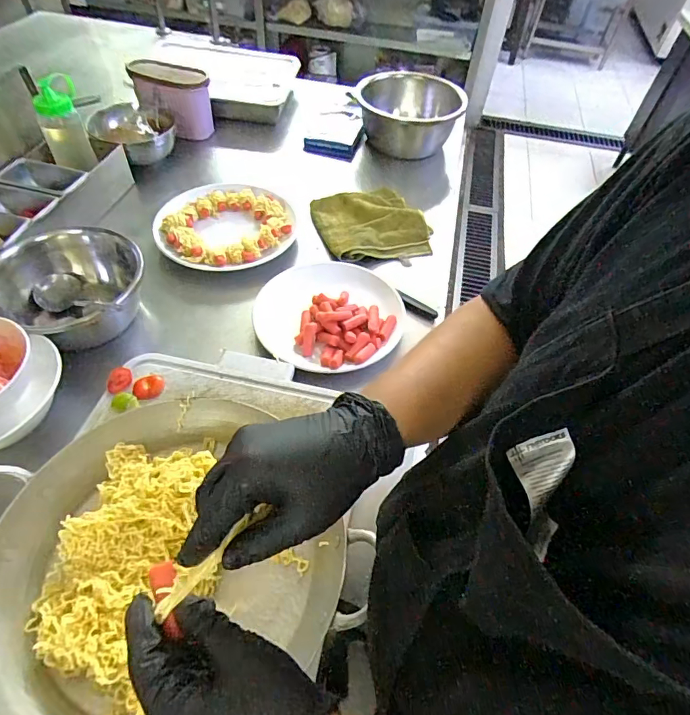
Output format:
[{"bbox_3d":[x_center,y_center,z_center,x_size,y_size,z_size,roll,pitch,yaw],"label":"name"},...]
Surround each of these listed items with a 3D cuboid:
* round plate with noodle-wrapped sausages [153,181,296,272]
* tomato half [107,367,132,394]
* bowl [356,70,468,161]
[{"bbox_3d":[-0.222,-0.249,0.837,0.241,0.031,0.241,2,52,-3],"label":"round plate with noodle-wrapped sausages"},{"bbox_3d":[-0.299,0.030,0.591,0.028,0.012,0.037,0,52,-4],"label":"tomato half"},{"bbox_3d":[0.148,-0.576,1.064,0.242,0.112,0.231,2,52,-3],"label":"bowl"}]

